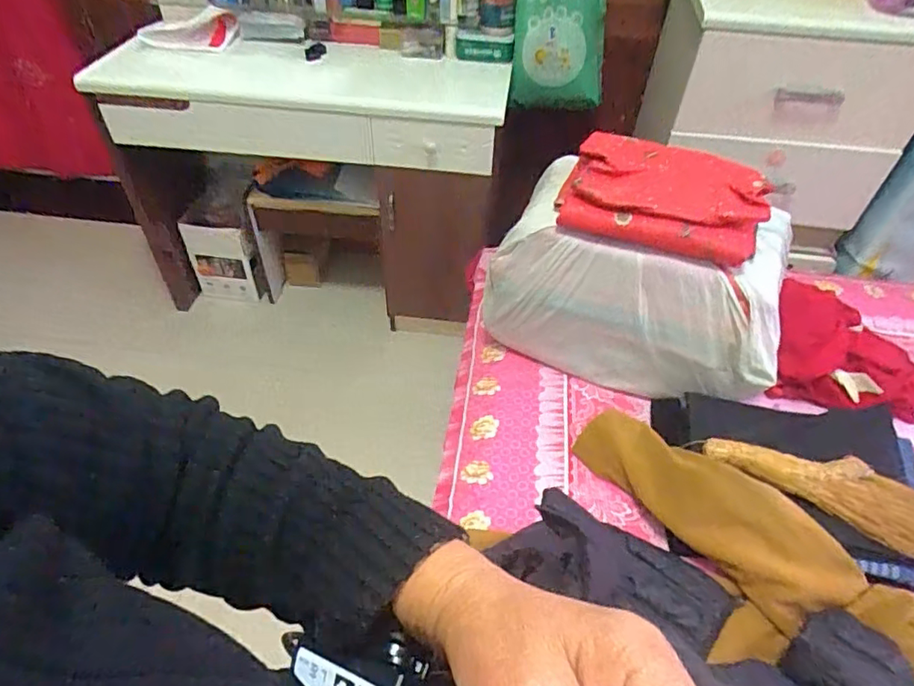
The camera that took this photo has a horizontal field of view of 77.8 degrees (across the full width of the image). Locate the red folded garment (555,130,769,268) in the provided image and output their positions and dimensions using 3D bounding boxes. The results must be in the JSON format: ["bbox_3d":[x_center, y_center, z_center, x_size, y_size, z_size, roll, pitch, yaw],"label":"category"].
[{"bbox_3d":[0.314,-0.220,0.887,0.297,0.119,0.161,17,48,10],"label":"red folded garment"}]

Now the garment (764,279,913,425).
[{"bbox_3d":[0.697,0.017,0.982,0.329,0.105,0.224,8,47,3],"label":"garment"}]

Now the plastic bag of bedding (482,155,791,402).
[{"bbox_3d":[0.306,-0.095,1.015,0.476,0.287,0.275,20,49,13],"label":"plastic bag of bedding"}]

